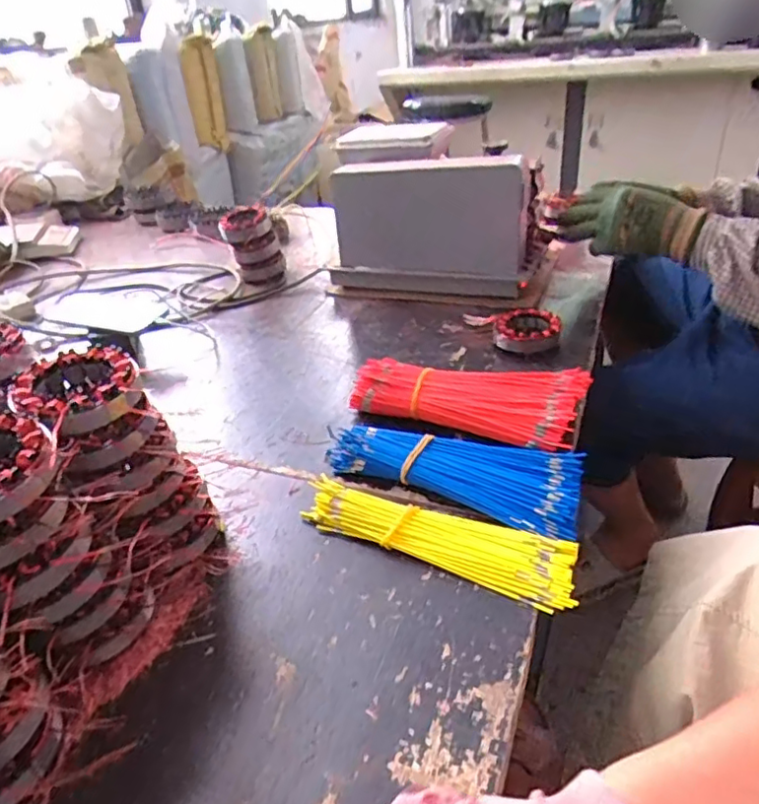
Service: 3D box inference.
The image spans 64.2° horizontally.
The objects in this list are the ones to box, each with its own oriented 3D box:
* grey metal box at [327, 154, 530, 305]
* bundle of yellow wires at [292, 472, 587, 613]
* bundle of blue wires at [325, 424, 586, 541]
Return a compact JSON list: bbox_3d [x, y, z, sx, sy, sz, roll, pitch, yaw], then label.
[{"bbox_3d":[0.070,-0.250,0.911,0.316,0.212,0.063,5,34,15],"label":"grey metal box"},{"bbox_3d":[0.047,0.116,0.530,0.243,0.025,0.060,13,37,27],"label":"bundle of yellow wires"},{"bbox_3d":[0.074,0.065,0.592,0.251,0.042,0.096,15,38,28],"label":"bundle of blue wires"}]

